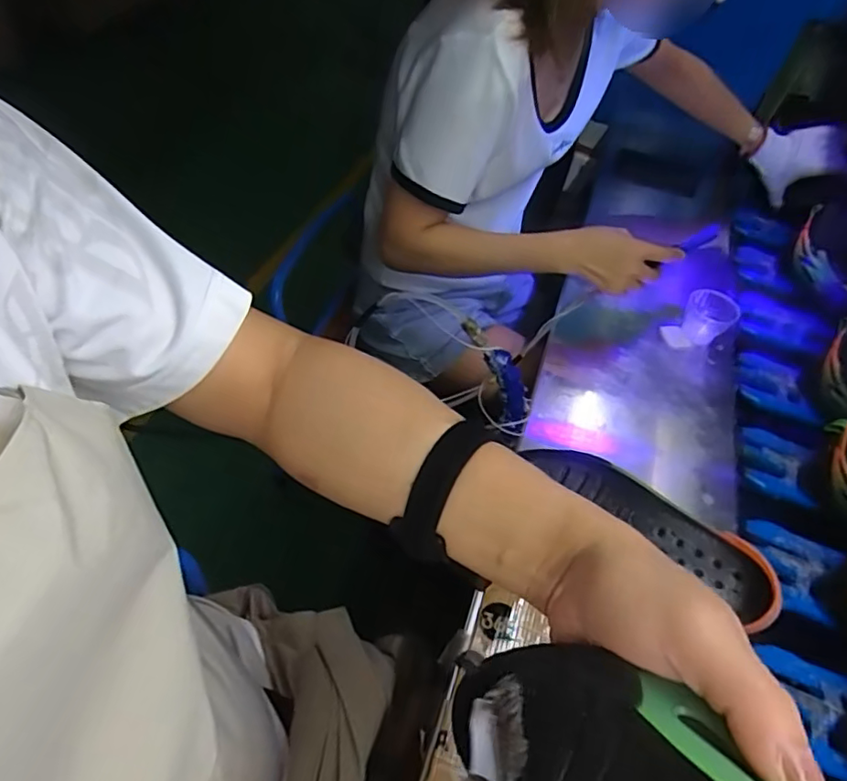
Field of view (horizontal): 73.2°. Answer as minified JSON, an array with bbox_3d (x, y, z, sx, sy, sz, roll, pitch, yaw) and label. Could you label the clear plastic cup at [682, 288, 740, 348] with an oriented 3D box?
[{"bbox_3d":[0.383,-0.102,0.770,0.067,0.053,0.064,-8,50,-7],"label":"clear plastic cup"}]

